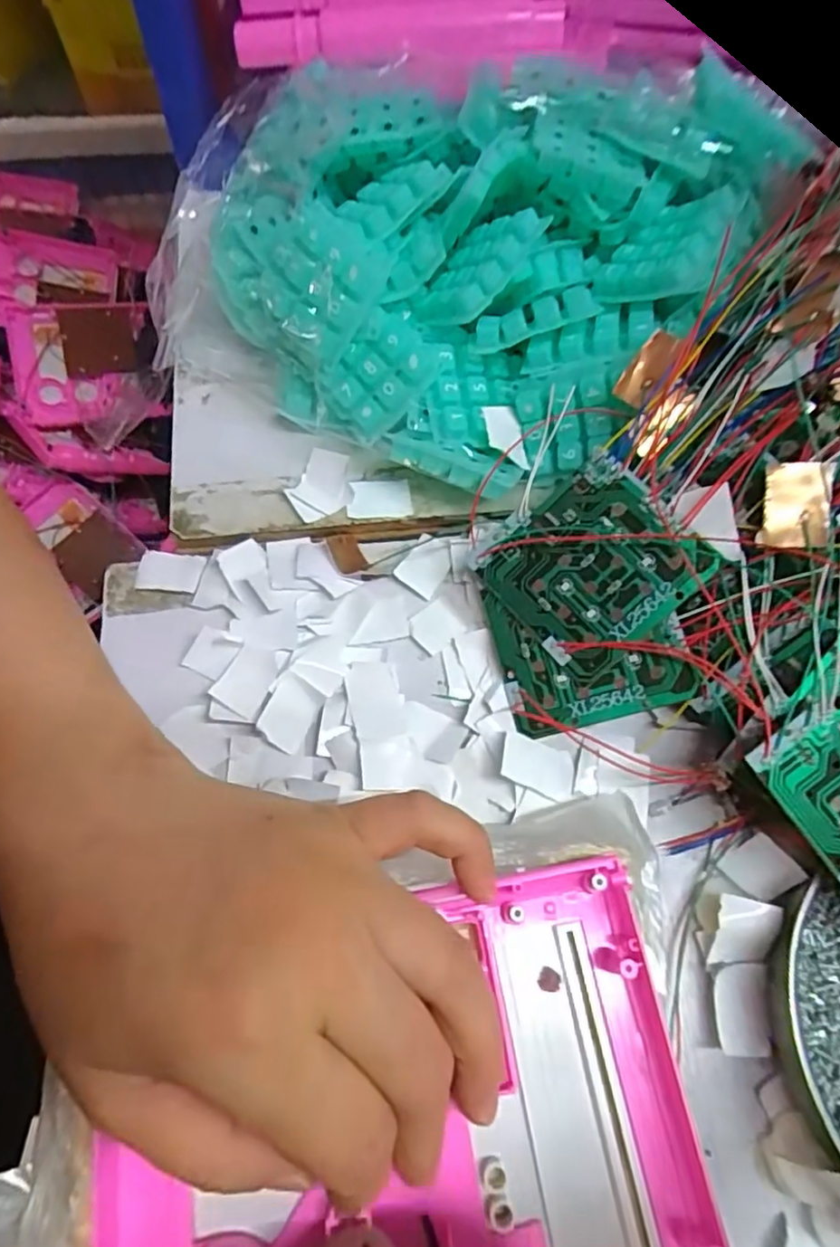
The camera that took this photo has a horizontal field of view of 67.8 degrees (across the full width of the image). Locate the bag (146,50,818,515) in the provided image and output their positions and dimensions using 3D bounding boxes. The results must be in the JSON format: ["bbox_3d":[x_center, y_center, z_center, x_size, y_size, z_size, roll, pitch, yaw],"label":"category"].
[{"bbox_3d":[0.016,-0.177,0.296,0.227,0.095,0.209,34,69,12],"label":"bag"}]

